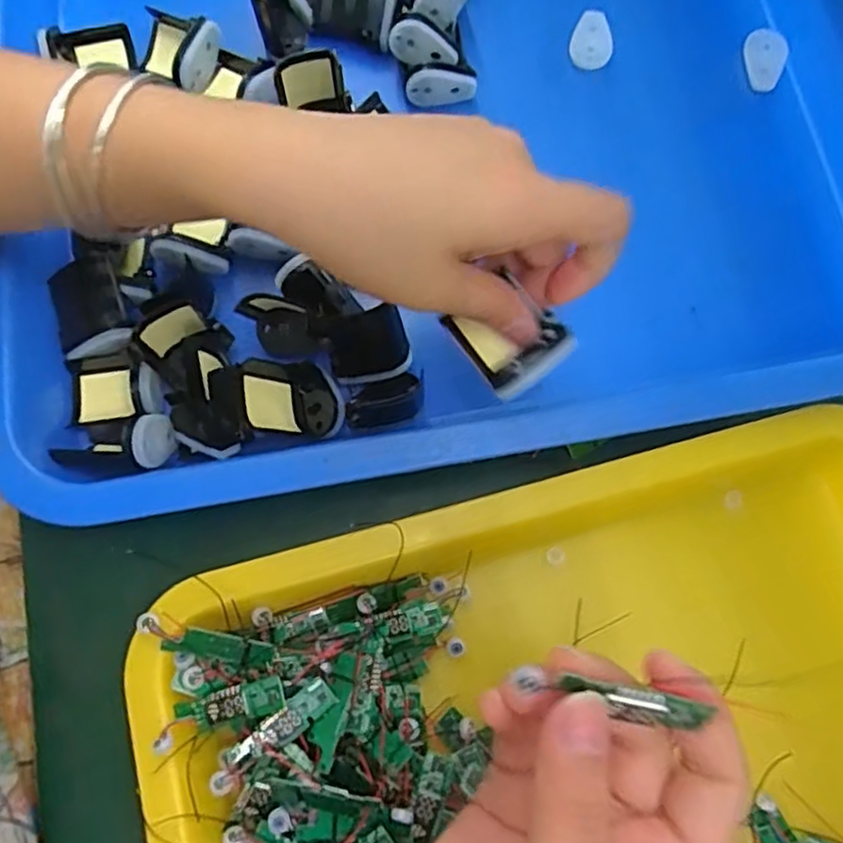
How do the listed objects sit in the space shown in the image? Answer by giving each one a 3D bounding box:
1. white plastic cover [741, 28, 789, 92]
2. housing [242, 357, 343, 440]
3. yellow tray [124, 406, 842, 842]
[{"bbox_3d":[0.181,-0.191,0.358,0.023,0.009,0.031,19,76,4],"label":"white plastic cover"},{"bbox_3d":[-0.056,-0.010,0.295,0.039,0.021,0.037,-11,76,-3],"label":"housing"},{"bbox_3d":[0.076,0.152,0.262,0.329,0.046,0.260,-16,76,-5],"label":"yellow tray"}]

